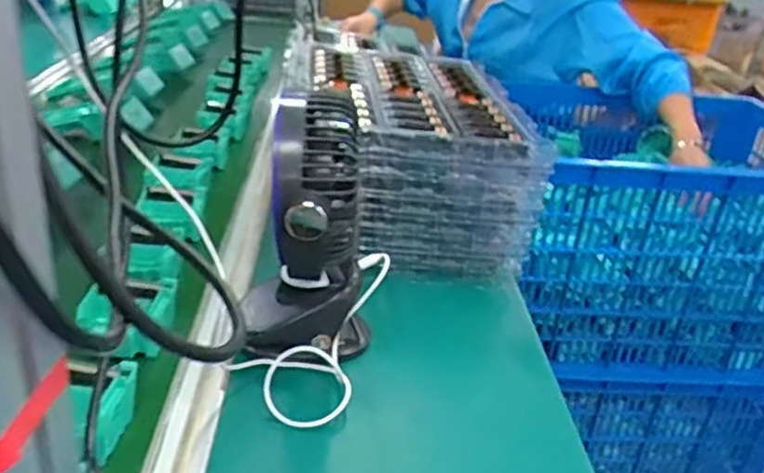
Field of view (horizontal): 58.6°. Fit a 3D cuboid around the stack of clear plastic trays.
[{"bbox_3d":[0.036,-0.108,0.874,0.240,0.159,0.337,3,28,-9],"label":"stack of clear plastic trays"}]

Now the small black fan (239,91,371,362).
[{"bbox_3d":[-0.057,0.015,0.571,0.109,0.215,0.113,5,27,-5],"label":"small black fan"}]

